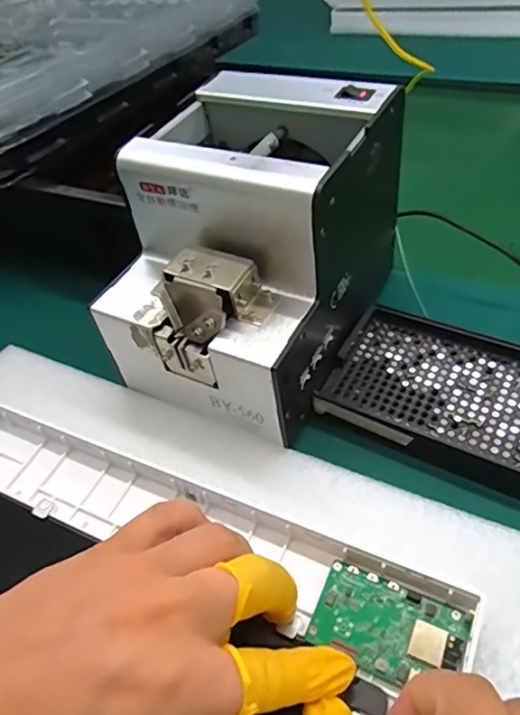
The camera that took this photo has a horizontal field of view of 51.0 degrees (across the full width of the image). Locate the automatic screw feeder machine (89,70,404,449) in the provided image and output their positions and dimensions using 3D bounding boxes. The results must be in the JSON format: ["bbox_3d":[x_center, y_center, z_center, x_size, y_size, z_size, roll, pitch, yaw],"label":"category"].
[{"bbox_3d":[-0.005,-0.073,0.334,0.136,0.127,0.180,20,55,19],"label":"automatic screw feeder machine"}]

